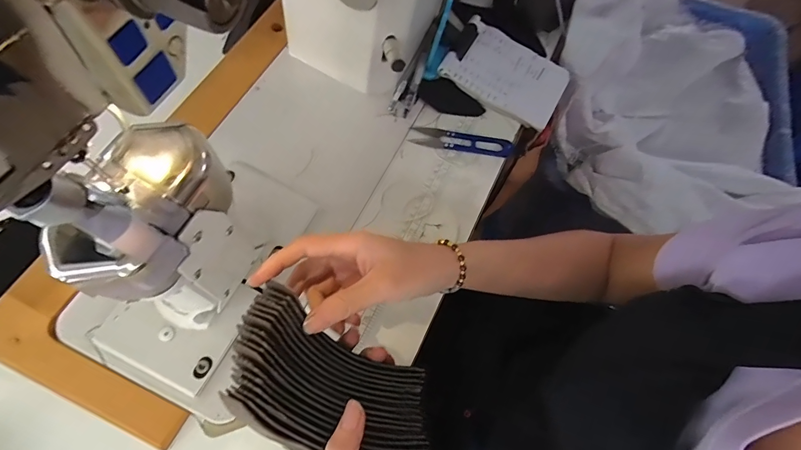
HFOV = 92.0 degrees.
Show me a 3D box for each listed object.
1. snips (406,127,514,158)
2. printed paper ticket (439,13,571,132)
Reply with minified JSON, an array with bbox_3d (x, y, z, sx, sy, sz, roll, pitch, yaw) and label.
[{"bbox_3d":[0.071,-0.099,0.453,0.119,0.012,0.025,12,67,2],"label":"snips"},{"bbox_3d":[0.134,-0.192,0.483,0.144,0.020,0.099,31,69,10],"label":"printed paper ticket"}]

